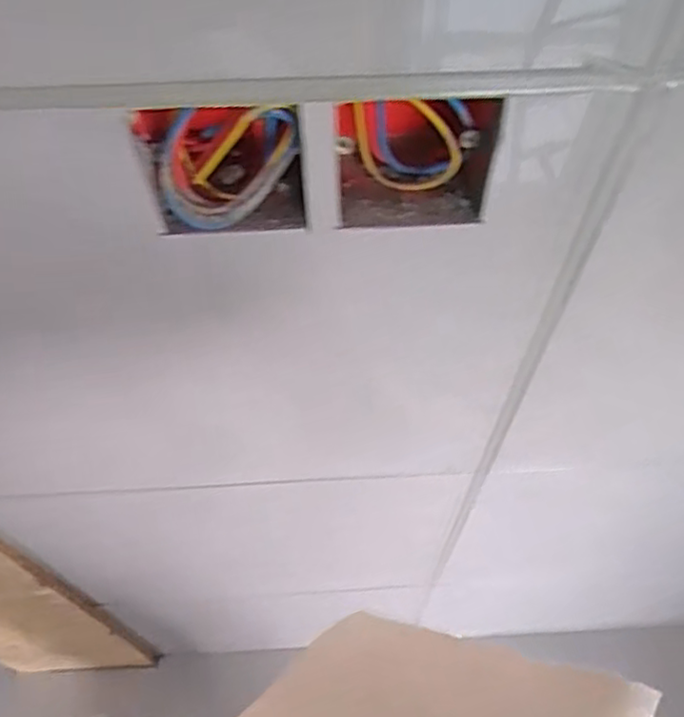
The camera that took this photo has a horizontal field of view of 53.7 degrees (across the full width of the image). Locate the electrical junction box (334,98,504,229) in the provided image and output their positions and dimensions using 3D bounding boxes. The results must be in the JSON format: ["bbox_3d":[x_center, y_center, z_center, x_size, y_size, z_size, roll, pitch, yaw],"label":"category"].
[{"bbox_3d":[0.033,-0.108,0.324,0.069,0.070,0.059,-2,59,-4],"label":"electrical junction box"}]

